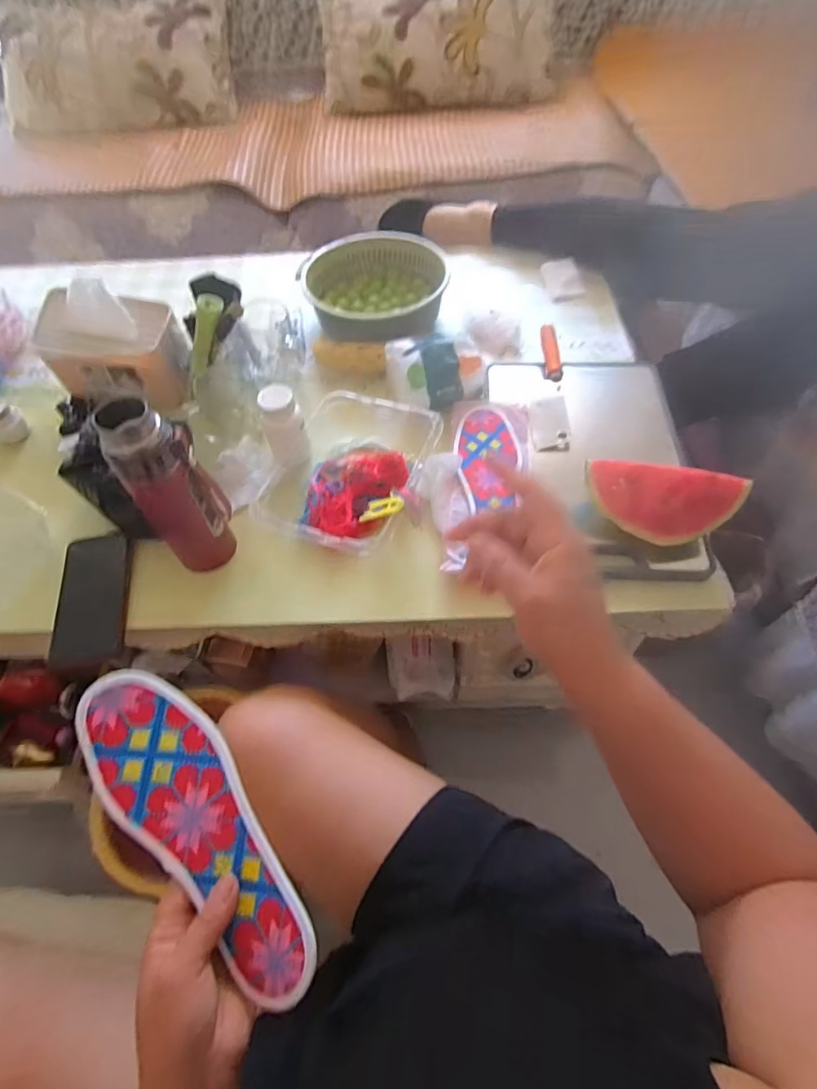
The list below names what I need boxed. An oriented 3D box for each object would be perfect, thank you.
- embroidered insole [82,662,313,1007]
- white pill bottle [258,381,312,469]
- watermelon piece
[{"bbox_3d":[-0.148,0.194,0.372,0.079,0.020,0.244,-42,74,-15],"label":"embroidered insole"},{"bbox_3d":[-0.158,-0.150,0.663,0.049,0.098,0.048,-21,58,-10],"label":"white pill bottle"},{"bbox_3d":[0.278,-0.048,0.578,0.155,0.082,0.045,10,19,22],"label":"watermelon piece"}]

